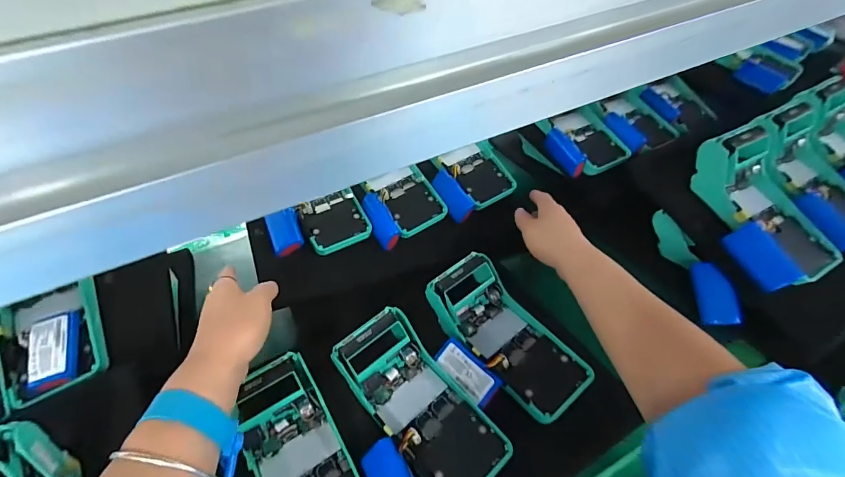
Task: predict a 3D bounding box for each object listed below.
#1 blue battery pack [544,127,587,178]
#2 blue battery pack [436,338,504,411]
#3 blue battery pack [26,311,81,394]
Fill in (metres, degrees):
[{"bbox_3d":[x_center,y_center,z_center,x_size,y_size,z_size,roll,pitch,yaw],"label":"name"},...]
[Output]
[{"bbox_3d":[0.196,-0.120,0.550,0.023,0.029,0.072,-20,63,-16],"label":"blue battery pack"},{"bbox_3d":[0.044,0.129,0.386,0.031,0.014,0.067,-48,57,-6],"label":"blue battery pack"},{"bbox_3d":[-0.345,0.103,0.374,0.035,0.016,0.073,-14,61,-11],"label":"blue battery pack"}]

